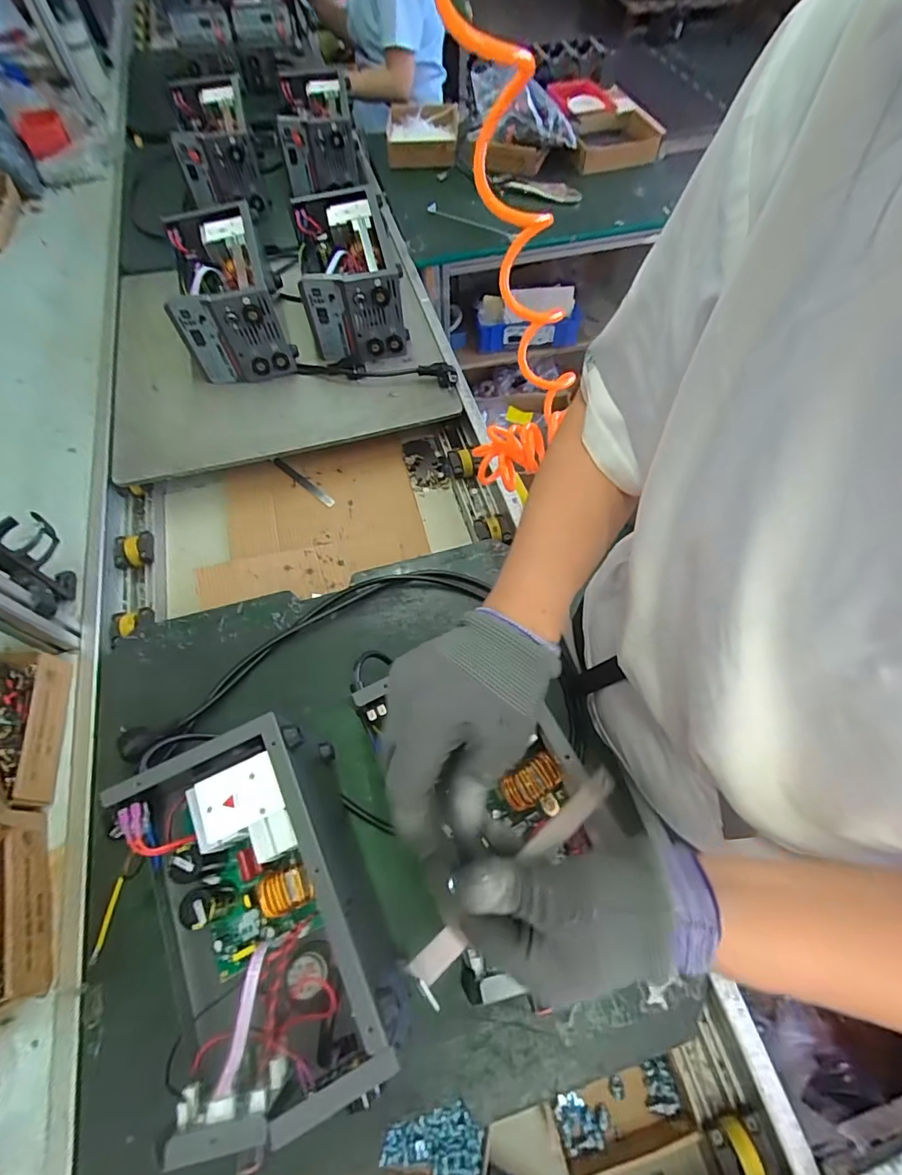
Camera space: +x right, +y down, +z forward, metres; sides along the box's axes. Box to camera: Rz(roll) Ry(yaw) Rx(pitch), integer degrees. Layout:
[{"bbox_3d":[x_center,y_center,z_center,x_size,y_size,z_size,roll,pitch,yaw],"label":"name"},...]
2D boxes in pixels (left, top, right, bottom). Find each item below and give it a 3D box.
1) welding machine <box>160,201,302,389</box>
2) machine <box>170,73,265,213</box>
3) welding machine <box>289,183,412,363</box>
[{"bbox_3d":[-0.408,-0.546,0.909,0.171,0.149,0.296,-14,63,-7],"label":"welding machine"},{"bbox_3d":[-0.557,-1.064,1.175,0.163,0.153,0.367,-14,64,-6],"label":"machine"},{"bbox_3d":[-0.191,-0.588,0.938,0.171,0.151,0.318,-10,62,-5],"label":"welding machine"}]

